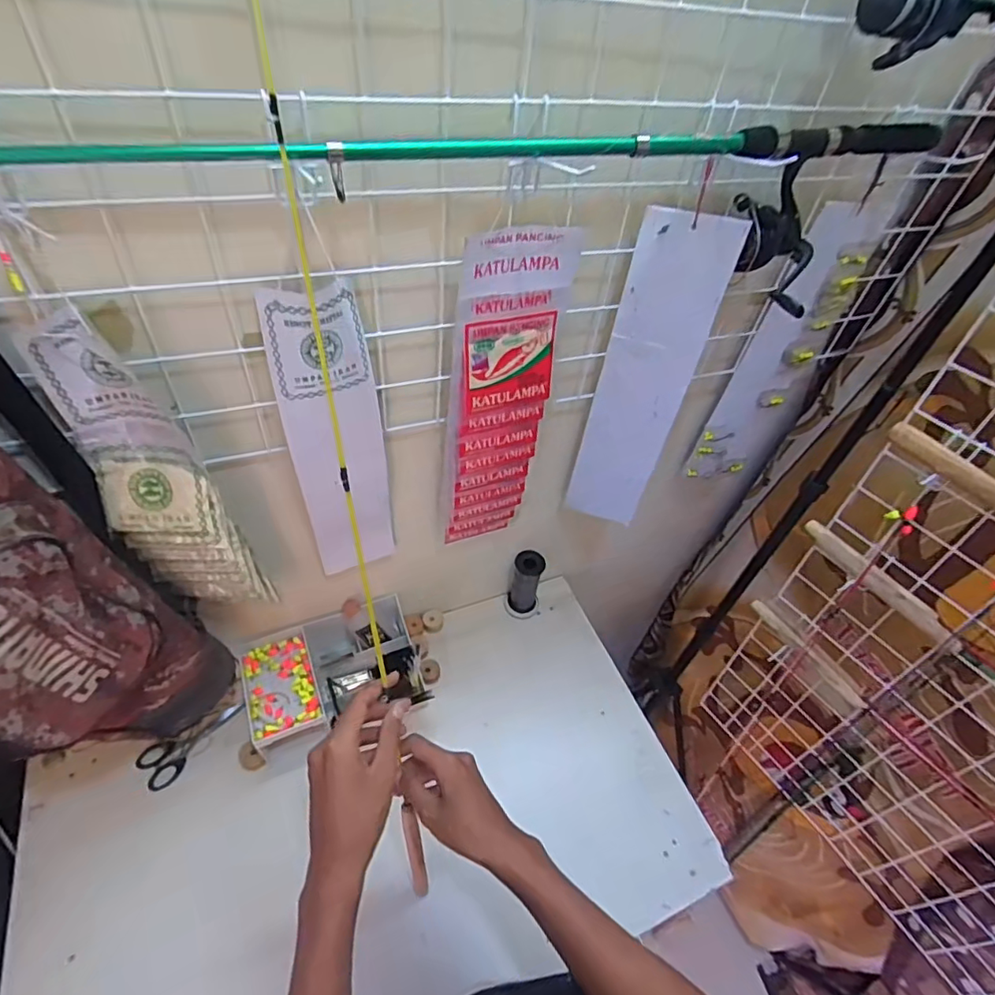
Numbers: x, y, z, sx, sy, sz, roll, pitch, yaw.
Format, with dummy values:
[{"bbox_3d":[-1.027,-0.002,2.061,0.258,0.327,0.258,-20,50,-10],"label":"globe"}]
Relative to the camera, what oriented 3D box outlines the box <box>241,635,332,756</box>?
[{"bbox_3d":[-0.297,0.272,0.757,0.089,0.065,0.147,-16,51,-20],"label":"box"}]

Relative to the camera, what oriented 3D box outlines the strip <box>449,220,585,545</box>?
[{"bbox_3d":[0.005,-0.089,0.615,0.117,0.398,0.026,-11,50,-16],"label":"strip"}]

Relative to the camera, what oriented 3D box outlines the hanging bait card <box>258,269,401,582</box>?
[{"bbox_3d":[-0.161,-0.049,0.558,0.093,0.336,0.027,-16,51,-20],"label":"hanging bait card"}]

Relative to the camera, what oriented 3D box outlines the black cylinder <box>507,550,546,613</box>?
[{"bbox_3d":[0.047,0.143,0.921,0.051,0.118,0.046,11,47,4],"label":"black cylinder"}]

